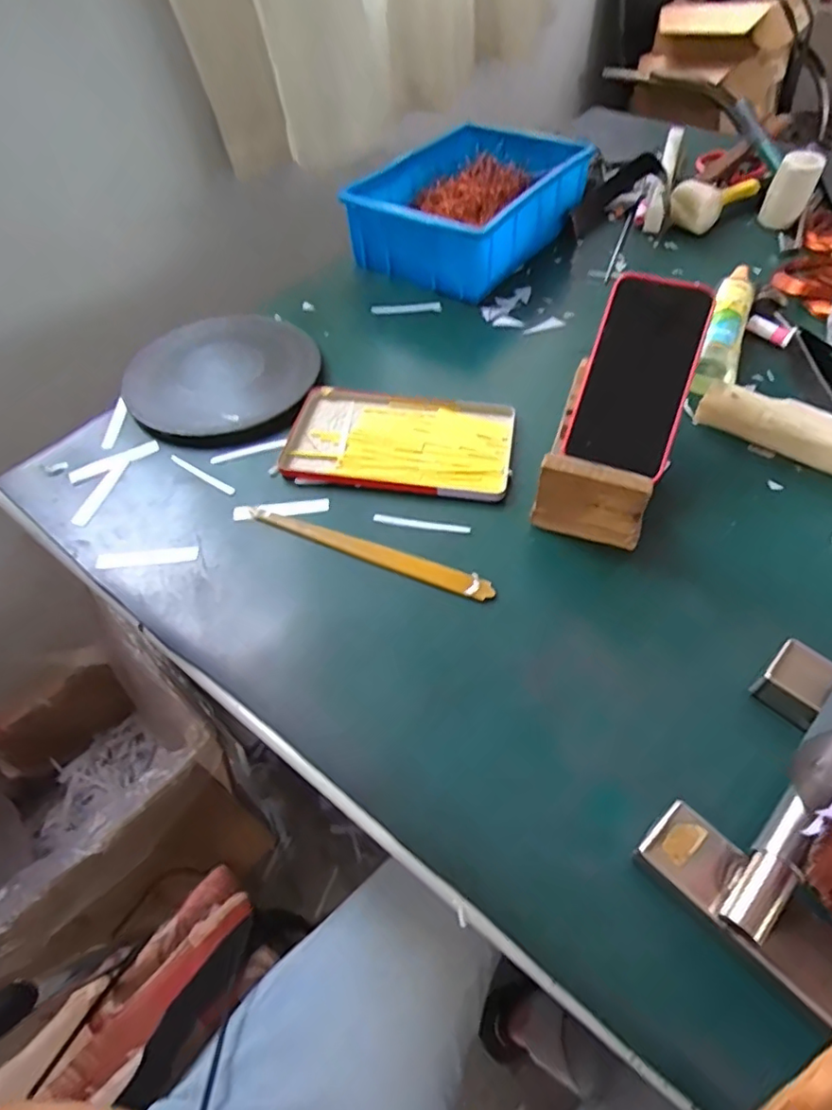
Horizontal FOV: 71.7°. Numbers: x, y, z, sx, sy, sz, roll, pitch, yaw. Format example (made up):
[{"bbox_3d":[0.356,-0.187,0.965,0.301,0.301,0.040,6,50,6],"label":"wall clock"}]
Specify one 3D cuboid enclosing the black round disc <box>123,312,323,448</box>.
[{"bbox_3d":[-0.201,-0.182,0.587,0.191,0.033,0.191,-1,53,2],"label":"black round disc"}]

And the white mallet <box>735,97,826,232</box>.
[{"bbox_3d":[0.475,-0.548,0.792,0.056,0.083,0.261,2,53,4],"label":"white mallet"}]

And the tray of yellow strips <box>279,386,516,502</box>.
[{"bbox_3d":[-0.015,-0.106,0.531,0.201,0.014,0.119,7,54,8],"label":"tray of yellow strips"}]

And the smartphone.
[{"bbox_3d":[0.180,-0.146,0.467,0.080,0.008,0.156,17,91,15],"label":"smartphone"}]

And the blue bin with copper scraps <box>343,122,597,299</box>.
[{"bbox_3d":[0.071,-0.434,0.725,0.190,0.095,0.287,30,60,23],"label":"blue bin with copper scraps"}]

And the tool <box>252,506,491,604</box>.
[{"bbox_3d":[-0.039,-0.005,0.457,0.208,0.004,0.020,17,56,15],"label":"tool"}]

